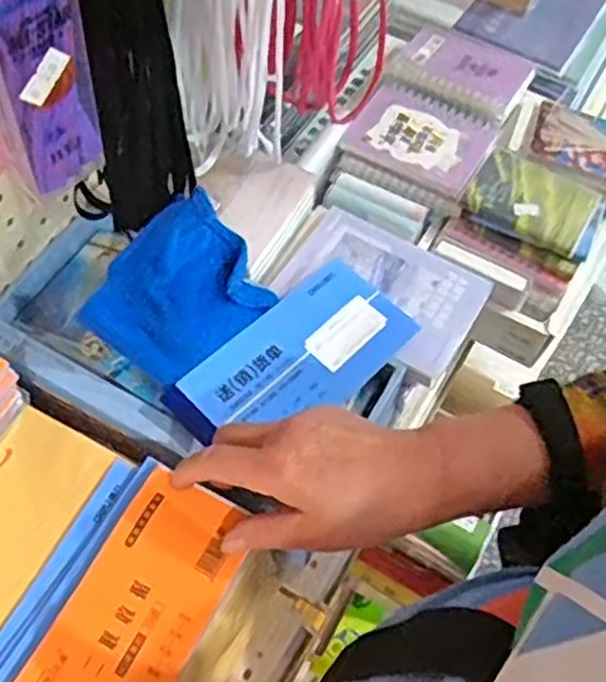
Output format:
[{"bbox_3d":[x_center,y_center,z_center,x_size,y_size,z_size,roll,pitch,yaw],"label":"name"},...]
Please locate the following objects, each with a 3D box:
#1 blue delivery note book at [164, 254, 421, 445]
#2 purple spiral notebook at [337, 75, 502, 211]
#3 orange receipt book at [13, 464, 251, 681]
[{"bbox_3d":[-0.003,0.013,0.525,0.083,0.009,0.171,44,65,11],"label":"blue delivery note book"},{"bbox_3d":[0.101,-0.174,0.661,0.113,0.019,0.105,26,62,13],"label":"purple spiral notebook"},{"bbox_3d":[-0.097,0.157,0.421,0.076,0.009,0.166,24,62,11],"label":"orange receipt book"}]

